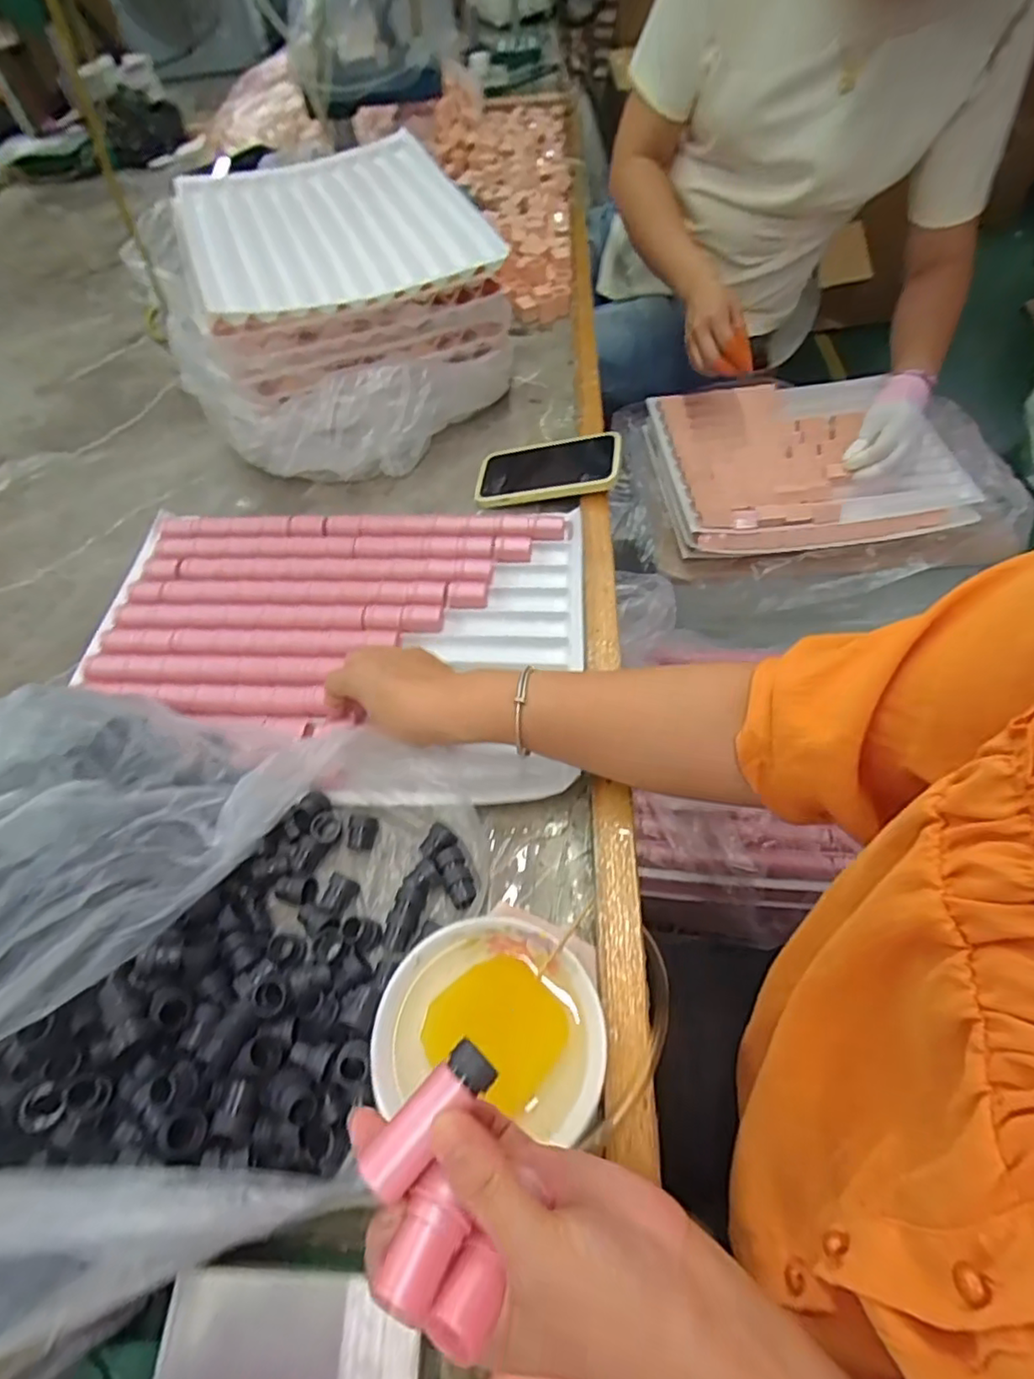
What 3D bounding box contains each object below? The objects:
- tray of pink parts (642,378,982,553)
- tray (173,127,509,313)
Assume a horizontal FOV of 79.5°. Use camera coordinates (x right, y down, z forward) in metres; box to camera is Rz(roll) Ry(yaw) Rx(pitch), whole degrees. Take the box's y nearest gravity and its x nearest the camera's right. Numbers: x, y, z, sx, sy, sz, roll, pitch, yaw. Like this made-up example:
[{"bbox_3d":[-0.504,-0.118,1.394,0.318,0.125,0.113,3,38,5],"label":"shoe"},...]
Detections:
[{"bbox_3d":[0.421,-0.340,0.914,0.419,0.059,0.316,-8,57,-1],"label":"tray of pink parts"},{"bbox_3d":[-0.220,-0.545,0.714,0.303,0.022,0.419,-21,58,-9],"label":"tray"}]

